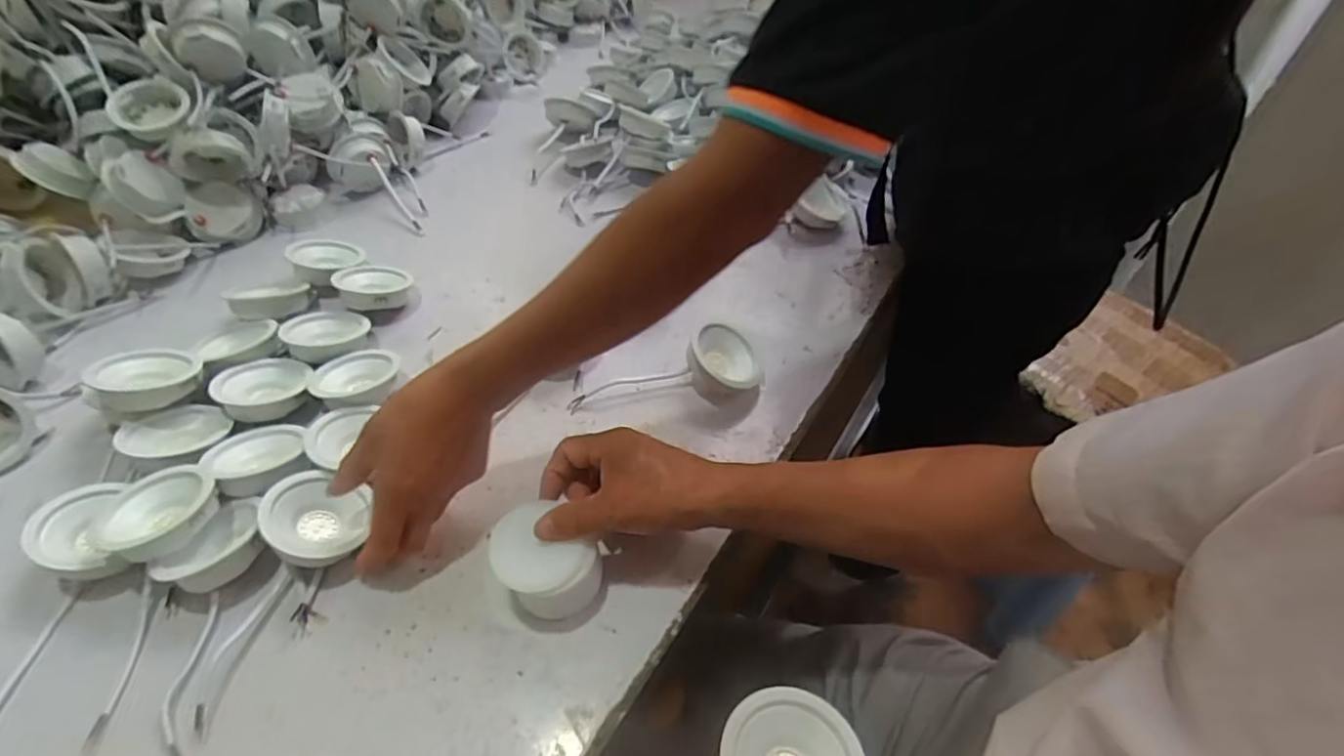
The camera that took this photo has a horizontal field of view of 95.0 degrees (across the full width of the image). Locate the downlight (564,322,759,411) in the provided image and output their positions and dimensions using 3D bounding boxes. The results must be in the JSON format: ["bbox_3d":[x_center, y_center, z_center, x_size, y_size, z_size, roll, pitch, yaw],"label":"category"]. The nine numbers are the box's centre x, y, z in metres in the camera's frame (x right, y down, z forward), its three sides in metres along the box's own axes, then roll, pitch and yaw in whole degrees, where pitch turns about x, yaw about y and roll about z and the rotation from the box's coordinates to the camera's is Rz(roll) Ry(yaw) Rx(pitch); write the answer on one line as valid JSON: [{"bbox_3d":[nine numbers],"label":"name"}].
[{"bbox_3d":[0.002,0.000,0.528,0.166,0.042,0.075,-20,52,-18],"label":"downlight"}]

